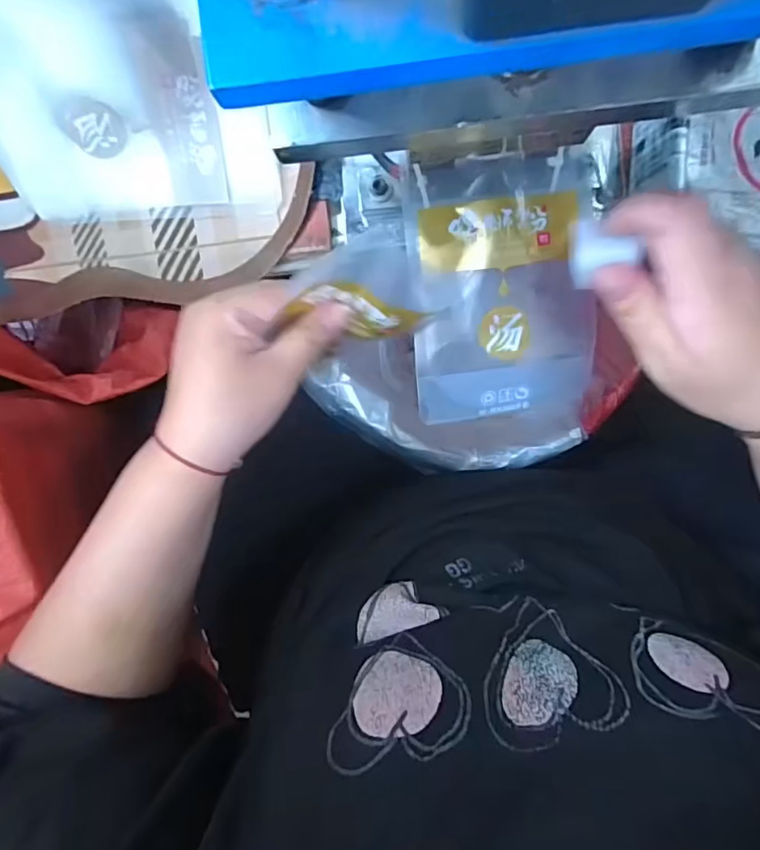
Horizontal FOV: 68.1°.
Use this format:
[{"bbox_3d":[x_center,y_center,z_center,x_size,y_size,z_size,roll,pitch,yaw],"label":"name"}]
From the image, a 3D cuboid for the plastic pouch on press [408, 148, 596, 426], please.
[{"bbox_3d":[0.077,-0.085,0.360,0.110,0.033,0.159,-5,94,3],"label":"plastic pouch on press"}]

